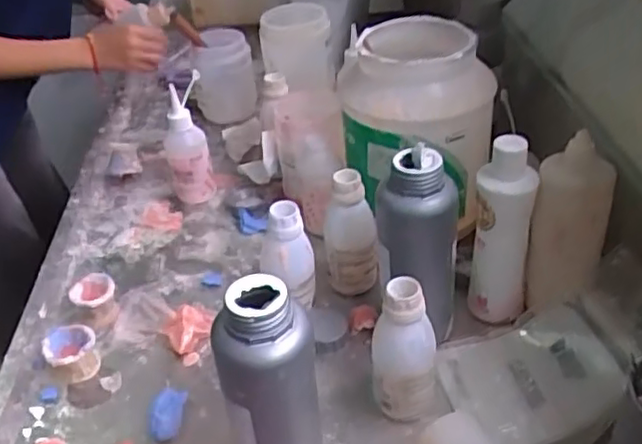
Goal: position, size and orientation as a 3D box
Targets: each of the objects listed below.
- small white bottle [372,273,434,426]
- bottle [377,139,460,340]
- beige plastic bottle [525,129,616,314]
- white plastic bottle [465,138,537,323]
[{"bbox_3d":[0.066,0.105,0.534,0.048,0.123,0.040,4,38,11],"label":"small white bottle"},{"bbox_3d":[0.082,0.030,0.570,0.056,0.179,0.053,-3,37,2],"label":"bottle"},{"bbox_3d":[0.216,0.006,0.583,0.062,0.141,0.050,7,38,15],"label":"beige plastic bottle"},{"bbox_3d":[0.162,0.013,0.597,0.049,0.175,0.042,12,40,21],"label":"white plastic bottle"}]

